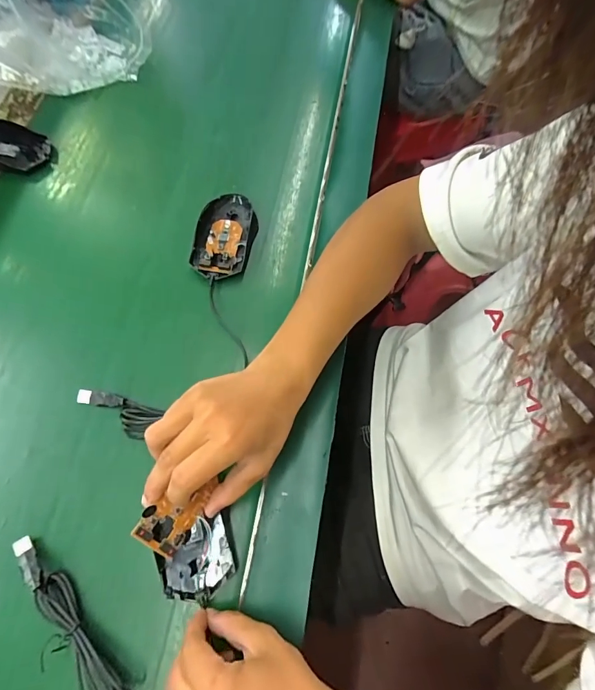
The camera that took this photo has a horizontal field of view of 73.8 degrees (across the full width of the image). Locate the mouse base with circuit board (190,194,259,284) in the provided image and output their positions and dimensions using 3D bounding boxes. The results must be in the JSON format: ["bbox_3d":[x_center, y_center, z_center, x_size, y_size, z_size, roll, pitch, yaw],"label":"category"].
[{"bbox_3d":[-0.081,-0.125,0.450,0.062,0.016,0.113,10,70,4],"label":"mouse base with circuit board"}]

